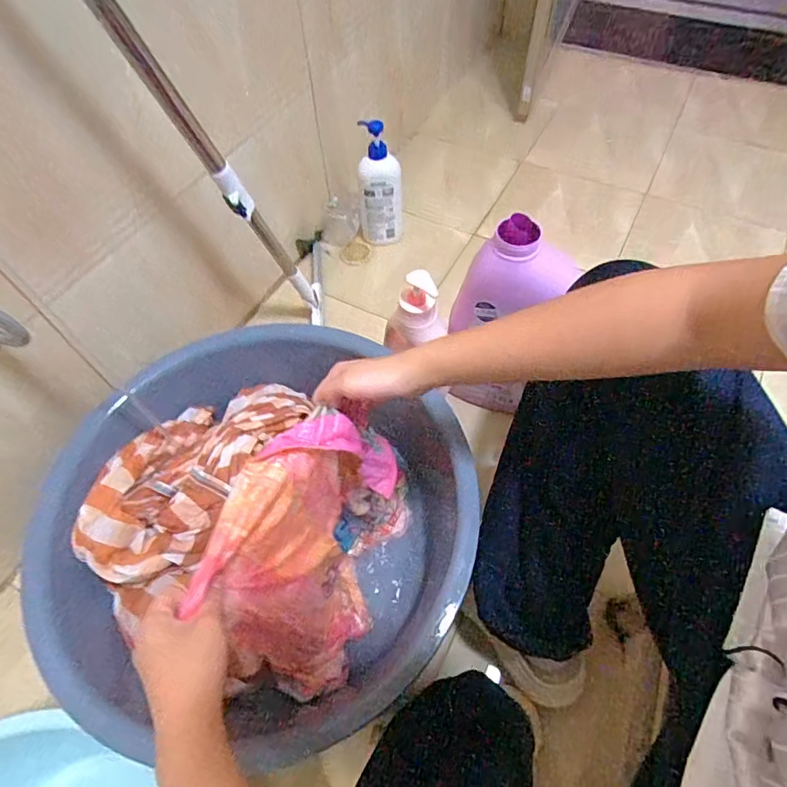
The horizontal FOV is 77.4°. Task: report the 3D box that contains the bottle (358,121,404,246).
[{"bbox_3d":[-0.022,-0.397,0.948,0.087,0.218,0.059,1,56,1],"label":"bottle"}]

